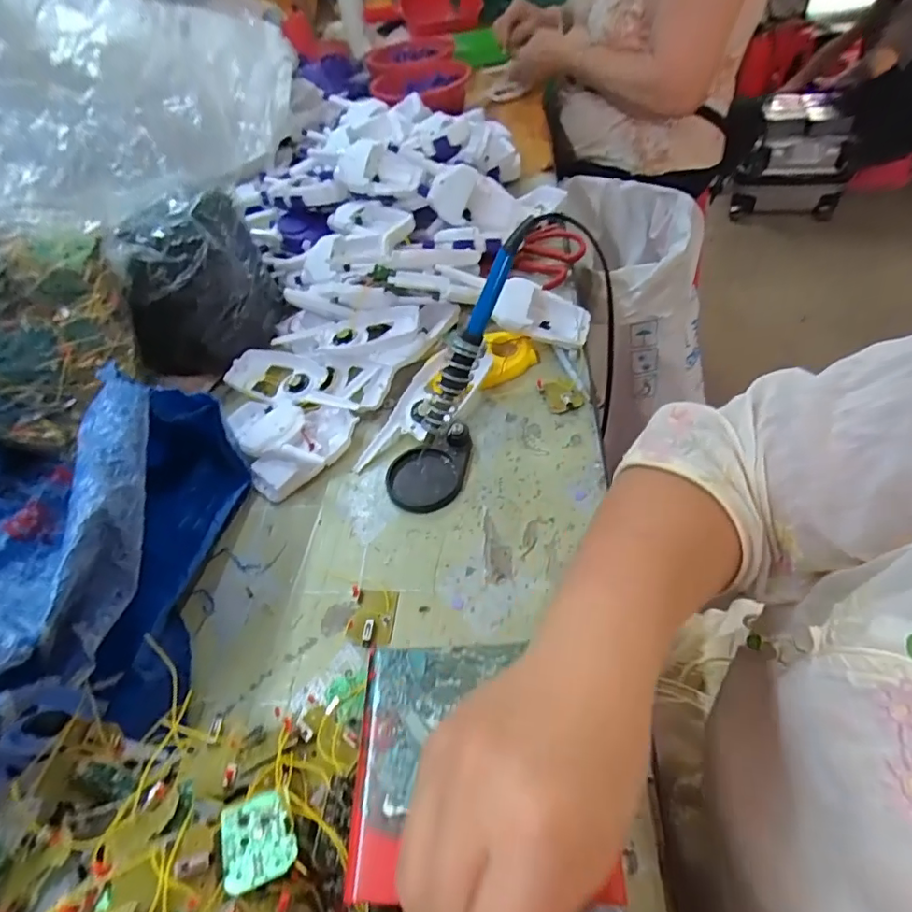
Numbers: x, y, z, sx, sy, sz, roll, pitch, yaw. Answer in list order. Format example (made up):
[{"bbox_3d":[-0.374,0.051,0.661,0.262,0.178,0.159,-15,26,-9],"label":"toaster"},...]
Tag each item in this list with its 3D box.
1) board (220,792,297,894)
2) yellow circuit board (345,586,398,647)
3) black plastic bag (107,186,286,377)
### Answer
[{"bbox_3d":[-0.101,0.192,0.270,0.033,0.004,0.044,-16,31,-21],"label":"board"},{"bbox_3d":[-0.063,0.117,0.395,0.034,0.013,0.046,0,50,10],"label":"yellow circuit board"},{"bbox_3d":[-0.266,-0.178,0.557,0.165,0.142,0.093,-40,55,-23],"label":"black plastic bag"}]

